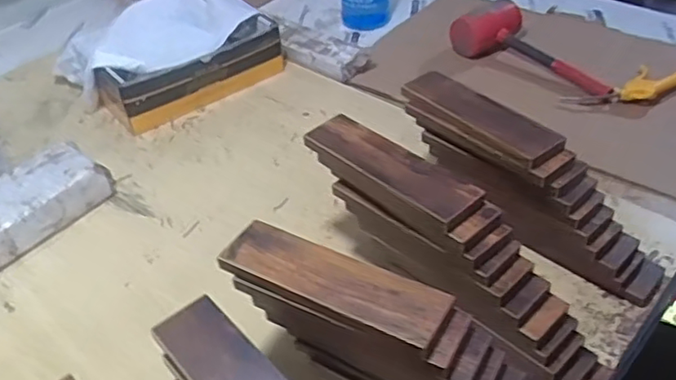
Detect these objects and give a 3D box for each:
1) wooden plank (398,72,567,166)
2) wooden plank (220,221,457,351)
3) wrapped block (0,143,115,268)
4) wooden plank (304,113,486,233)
[{"bbox_3d":[0.169,-0.095,0.771,0.059,0.018,0.220,-28,47,-24],"label":"wooden plank"},{"bbox_3d":[-0.005,0.079,0.571,0.212,0.011,0.062,19,47,25],"label":"wooden plank"},{"bbox_3d":[-0.430,0.024,0.883,0.101,0.066,0.212,24,48,29],"label":"wrapped block"},{"bbox_3d":[0.056,-0.028,0.691,0.062,0.017,0.220,-33,49,-28],"label":"wooden plank"}]

